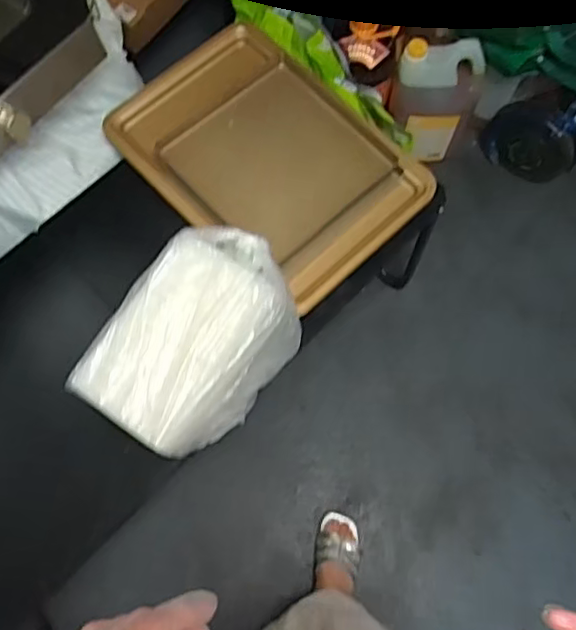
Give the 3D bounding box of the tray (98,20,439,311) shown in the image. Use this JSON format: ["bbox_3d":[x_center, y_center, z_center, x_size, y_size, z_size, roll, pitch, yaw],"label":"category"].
[{"bbox_3d":[-0.037,-0.268,1.038,0.486,0.043,0.329,43,77,14],"label":"tray"}]

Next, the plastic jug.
[{"bbox_3d":[0.350,-0.506,1.494,0.187,0.339,0.148,20,72,8],"label":"plastic jug"}]

